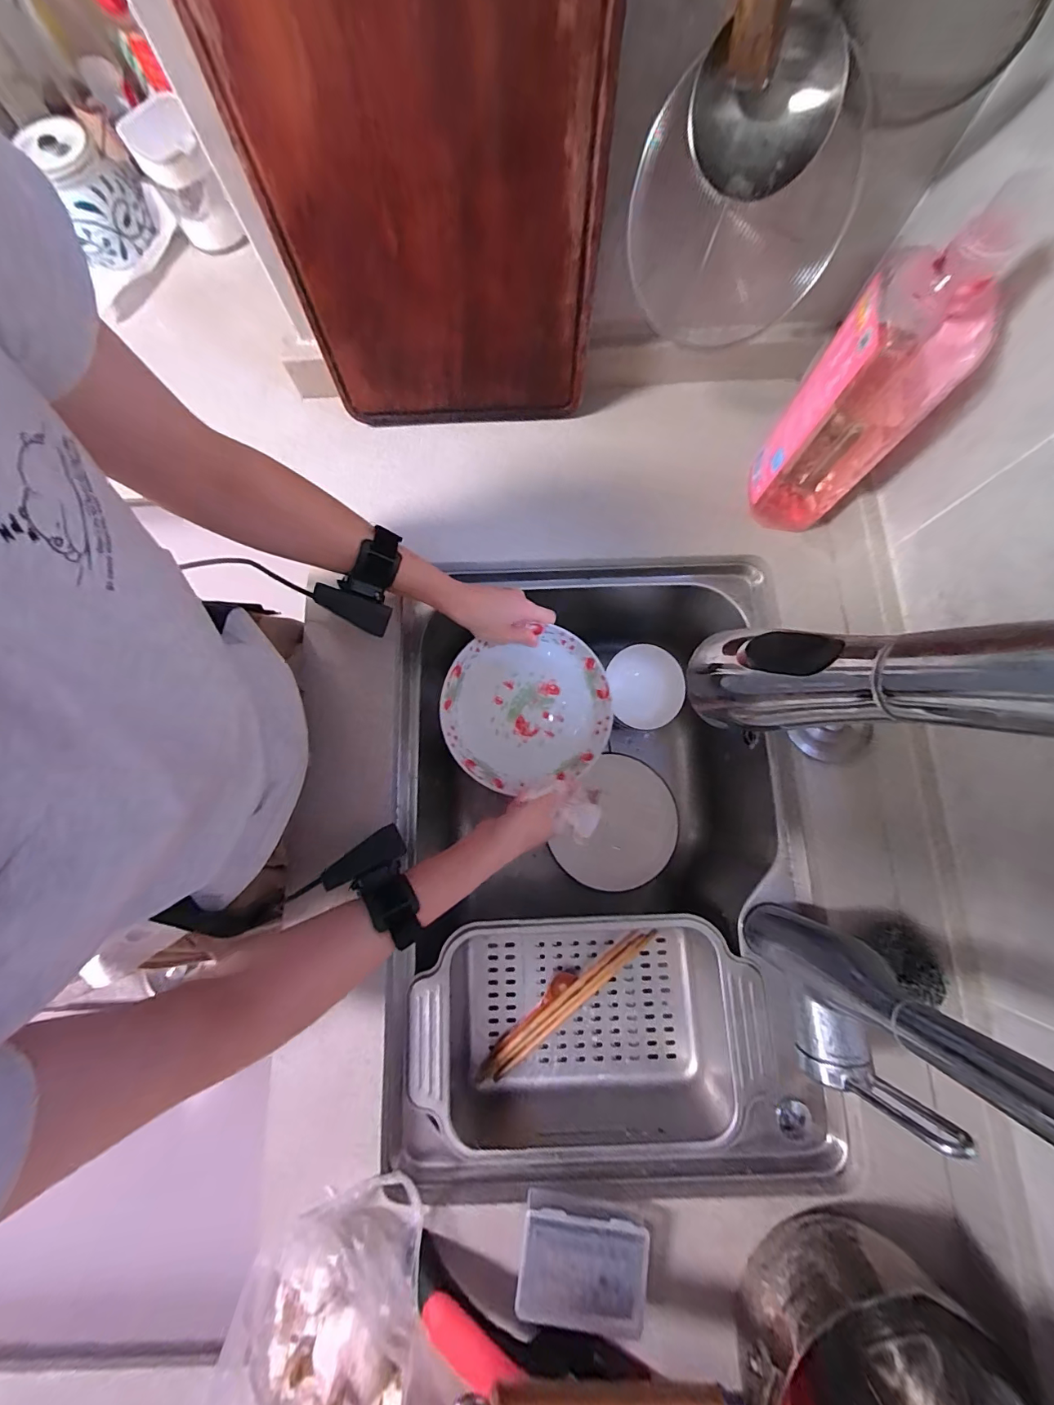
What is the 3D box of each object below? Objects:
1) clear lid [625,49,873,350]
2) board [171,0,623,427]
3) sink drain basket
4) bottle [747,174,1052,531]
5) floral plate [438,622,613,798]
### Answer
[{"bbox_3d":[0.180,-0.412,0.411,0.177,0.182,0.027,2,78,1],"label":"clear lid"},{"bbox_3d":[-0.076,-0.387,0.343,0.259,0.384,0.021,2,73,1],"label":"board"},{"bbox_3d":[0.062,0.327,0.473,0.338,0.092,0.202,-2,78,1],"label":"sink drain basket"},{"bbox_3d":[0.291,-0.266,0.392,0.095,0.242,0.106,38,81,8],"label":"bottle"},{"bbox_3d":[0.001,0.011,0.516,0.188,0.032,0.166,-19,90,-6],"label":"floral plate"}]

